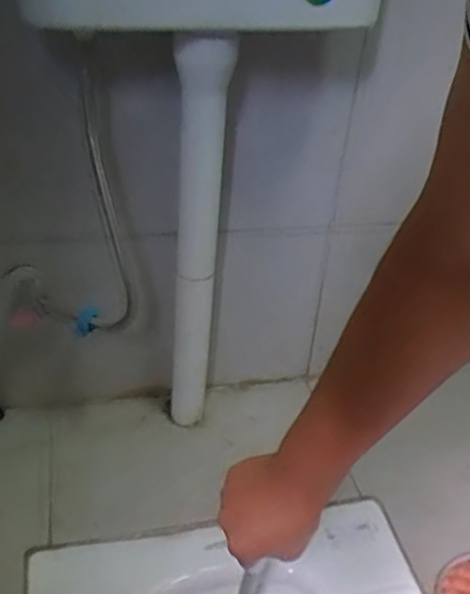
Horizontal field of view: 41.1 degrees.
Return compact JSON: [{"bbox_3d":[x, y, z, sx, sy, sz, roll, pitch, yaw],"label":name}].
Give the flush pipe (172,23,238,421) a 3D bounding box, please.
[{"bbox_3d":[-0.052,-0.039,0.780,0.062,0.537,0.049,0,34,-9],"label":"flush pipe"}]

